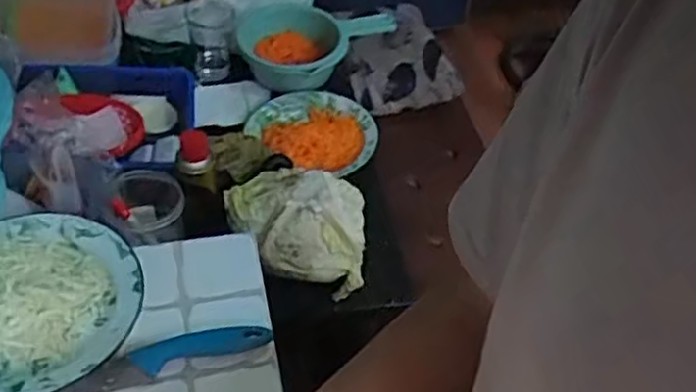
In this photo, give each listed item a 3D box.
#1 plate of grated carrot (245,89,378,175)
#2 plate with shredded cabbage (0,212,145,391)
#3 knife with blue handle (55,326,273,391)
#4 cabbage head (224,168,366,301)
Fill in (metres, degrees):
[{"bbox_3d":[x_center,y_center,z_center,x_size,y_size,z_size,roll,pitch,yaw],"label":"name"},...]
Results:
[{"bbox_3d":[-0.053,-0.108,1.157,0.202,0.026,0.175,17,47,9],"label":"plate of grated carrot"},{"bbox_3d":[-0.301,0.104,0.687,0.194,0.029,0.198,3,47,-3],"label":"plate with shredded cabbage"},{"bbox_3d":[-0.212,0.159,0.658,0.284,0.014,0.029,-13,50,-18],"label":"knife with blue handle"},{"bbox_3d":[-0.067,0.040,0.934,0.175,0.103,0.135,2,47,-4],"label":"cabbage head"}]

